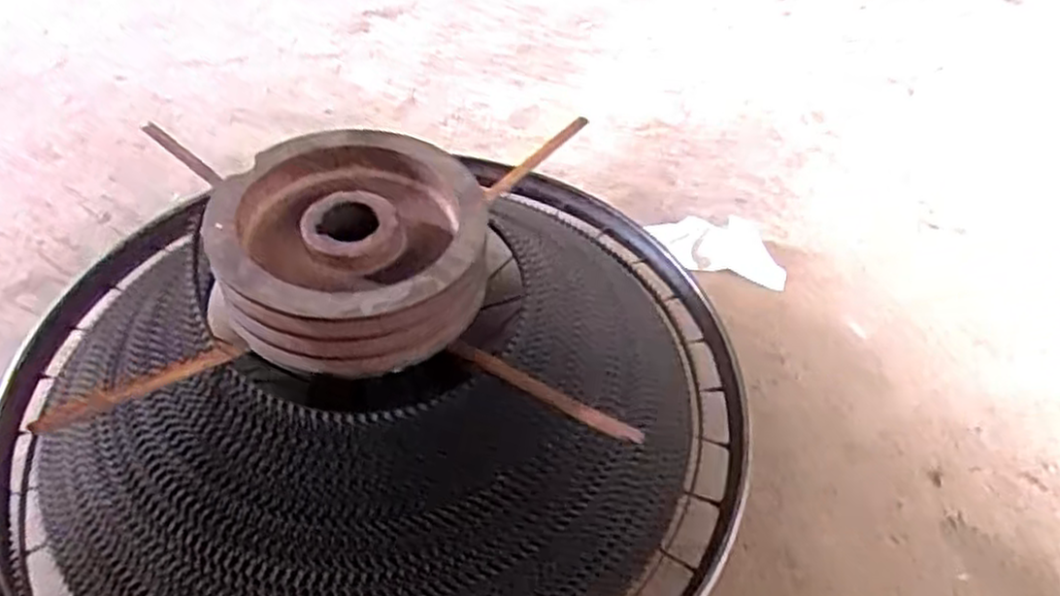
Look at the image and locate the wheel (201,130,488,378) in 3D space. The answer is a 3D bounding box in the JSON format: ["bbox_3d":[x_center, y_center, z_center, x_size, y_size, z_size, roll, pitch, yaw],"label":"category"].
[{"bbox_3d":[-0.131,-0.041,0.569,0.193,0.069,0.191,-1,46,-6],"label":"wheel"}]

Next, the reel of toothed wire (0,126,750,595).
[{"bbox_3d":[-0.094,0.025,0.610,0.594,0.210,0.545,2,46,-2],"label":"reel of toothed wire"}]

